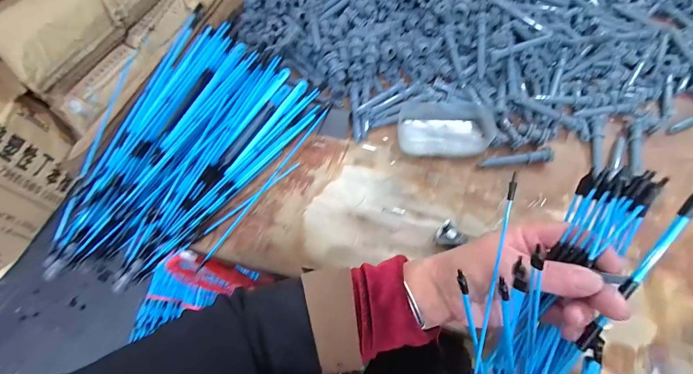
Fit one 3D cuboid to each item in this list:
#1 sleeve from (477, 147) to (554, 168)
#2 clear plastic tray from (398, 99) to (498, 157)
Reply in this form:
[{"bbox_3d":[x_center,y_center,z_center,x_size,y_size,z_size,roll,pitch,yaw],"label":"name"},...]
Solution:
[{"bbox_3d":[0.219,-0.035,0.401,0.096,0.012,0.015,-10,63,-5],"label":"sleeve"},{"bbox_3d":[0.133,-0.083,0.418,0.122,0.023,0.081,2,63,1],"label":"clear plastic tray"}]

